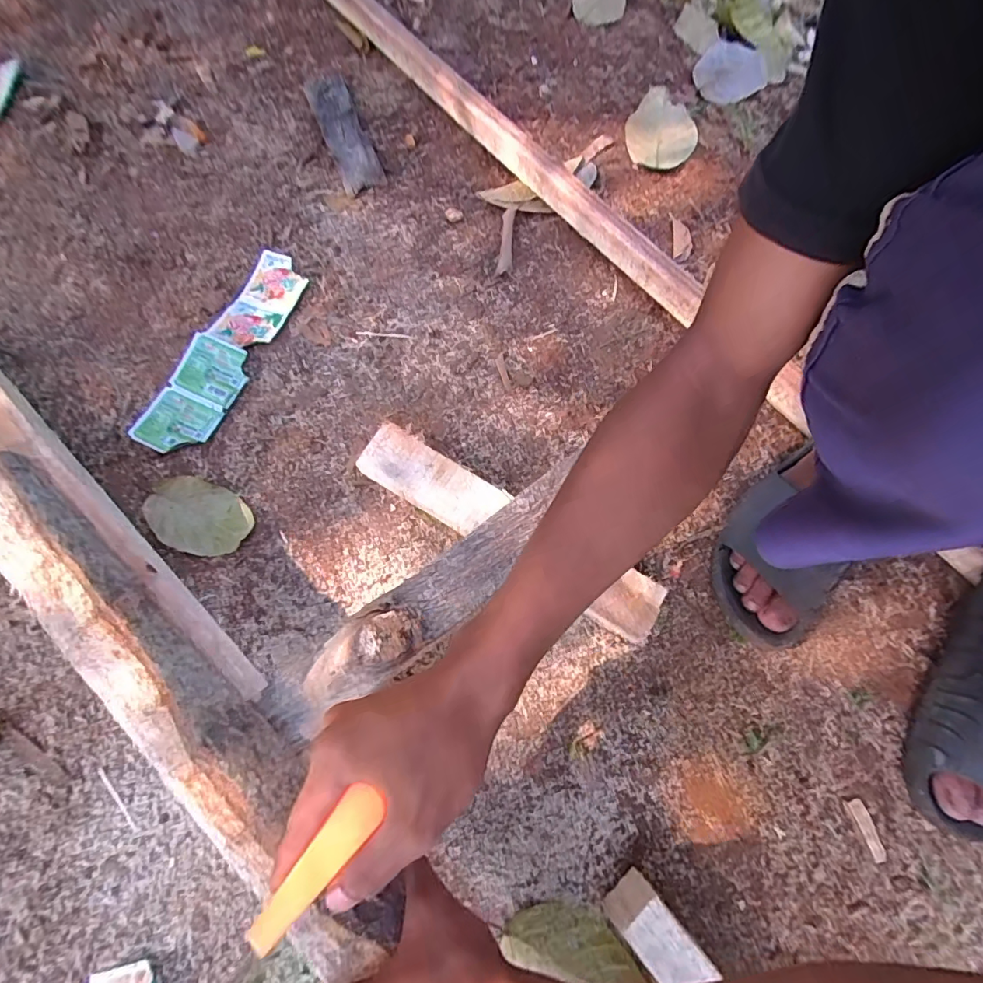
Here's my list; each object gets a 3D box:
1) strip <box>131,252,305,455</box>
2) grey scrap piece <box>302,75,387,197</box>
[{"bbox_3d":[-0.298,-0.164,0.560,0.072,0.020,0.267,23,73,6],"label":"strip"},{"bbox_3d":[-0.205,-0.499,0.679,0.057,0.017,0.218,-21,78,-12],"label":"grey scrap piece"}]

